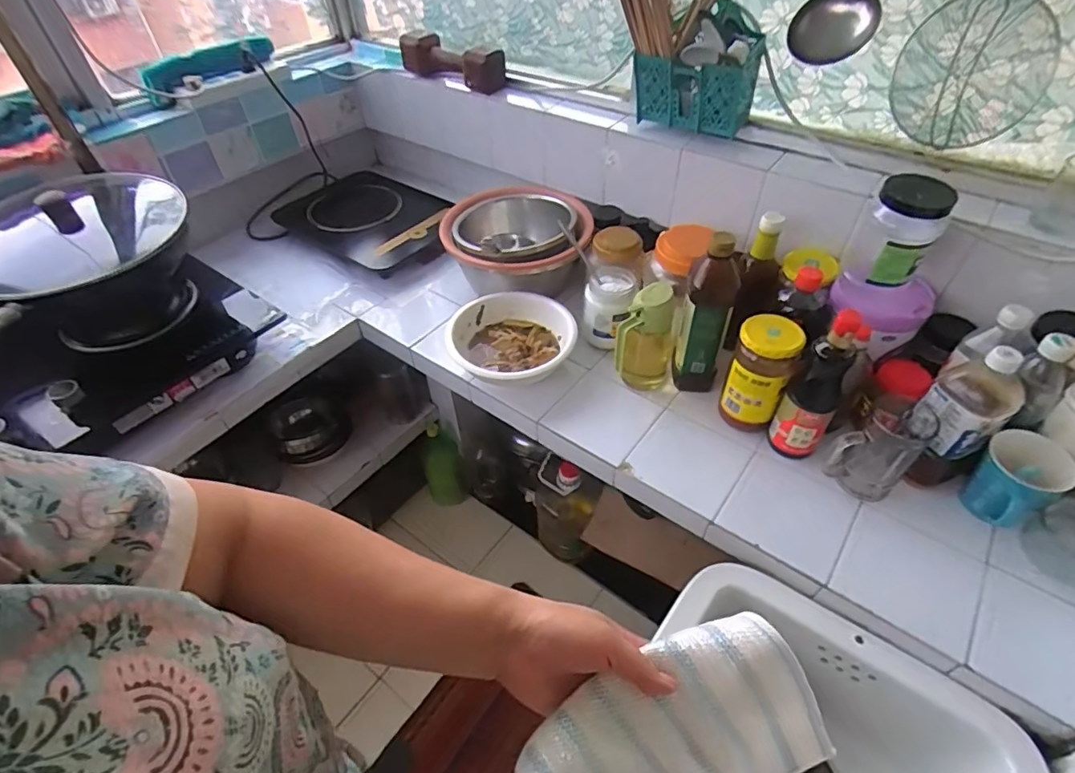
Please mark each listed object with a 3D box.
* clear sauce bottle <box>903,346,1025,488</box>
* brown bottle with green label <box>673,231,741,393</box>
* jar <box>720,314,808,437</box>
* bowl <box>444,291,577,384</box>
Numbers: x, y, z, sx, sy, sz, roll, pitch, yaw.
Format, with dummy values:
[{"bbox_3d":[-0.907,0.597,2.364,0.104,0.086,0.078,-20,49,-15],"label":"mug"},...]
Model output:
[{"bbox_3d":[0.546,0.044,0.695,0.090,0.216,0.080,4,46,6],"label":"clear sauce bottle"},{"bbox_3d":[0.261,-0.108,0.830,0.076,0.257,0.062,13,48,14],"label":"brown bottle with green label"},{"bbox_3d":[0.328,-0.013,0.794,0.079,0.185,0.079,-1,46,1],"label":"jar"},{"bbox_3d":[-0.039,-0.080,0.945,0.200,0.076,0.206,-1,46,1],"label":"bowl"}]

